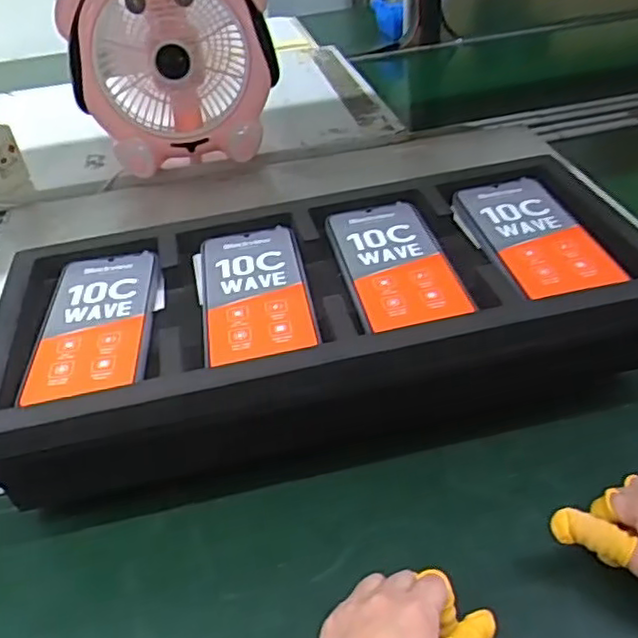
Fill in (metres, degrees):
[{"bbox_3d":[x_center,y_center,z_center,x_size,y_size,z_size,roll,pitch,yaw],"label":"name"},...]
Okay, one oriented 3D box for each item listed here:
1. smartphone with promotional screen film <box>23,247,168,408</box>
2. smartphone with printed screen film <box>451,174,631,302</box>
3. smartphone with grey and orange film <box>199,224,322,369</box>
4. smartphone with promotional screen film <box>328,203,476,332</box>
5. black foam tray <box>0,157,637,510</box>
[{"bbox_3d":[-0.162,0.001,0.489,0.083,0.014,0.165,-8,38,-3],"label":"smartphone with promotional screen film"},{"bbox_3d":[0.168,-0.067,0.519,0.078,0.015,0.162,-11,38,-7],"label":"smartphone with printed screen film"},{"bbox_3d":[-0.049,-0.024,0.505,0.080,0.012,0.164,-9,38,-4],"label":"smartphone with grey and orange film"},{"bbox_3d":[0.057,-0.045,0.513,0.078,0.012,0.164,-10,38,-5],"label":"smartphone with promotional screen film"},{"bbox_3d":[0.000,-0.002,0.527,0.472,0.113,0.215,-11,38,-6],"label":"black foam tray"}]

